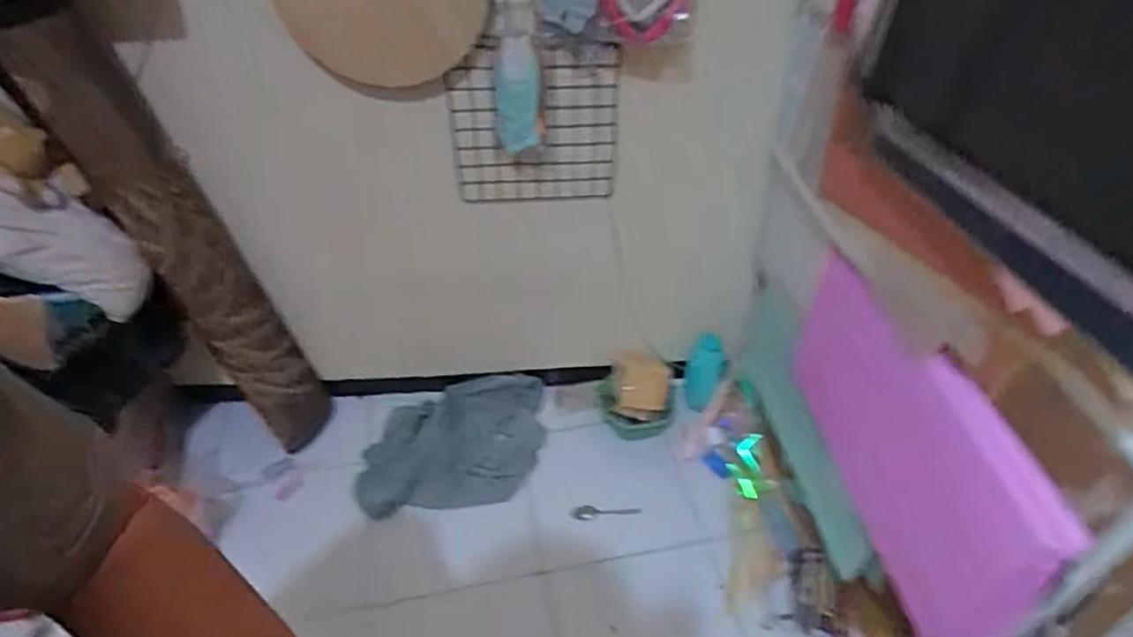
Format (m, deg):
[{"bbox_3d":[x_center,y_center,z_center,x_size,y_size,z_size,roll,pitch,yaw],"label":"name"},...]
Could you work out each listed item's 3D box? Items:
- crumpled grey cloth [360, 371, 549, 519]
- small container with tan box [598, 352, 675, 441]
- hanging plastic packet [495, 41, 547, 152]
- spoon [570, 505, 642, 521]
[{"bbox_3d":[-0.295,0.325,1.729,0.472,0.062,0.344,-6,64,-8],"label":"crumpled grey cloth"},{"bbox_3d":[0.192,0.208,1.781,0.208,0.133,0.194,7,43,7],"label":"small container with tan box"},{"bbox_3d":[-0.094,-0.427,1.265,0.090,0.269,0.034,-6,62,1],"label":"hanging plastic packet"},{"bbox_3d":[0.099,0.483,1.641,0.174,0.019,0.038,-2,42,-3],"label":"spoon"}]

